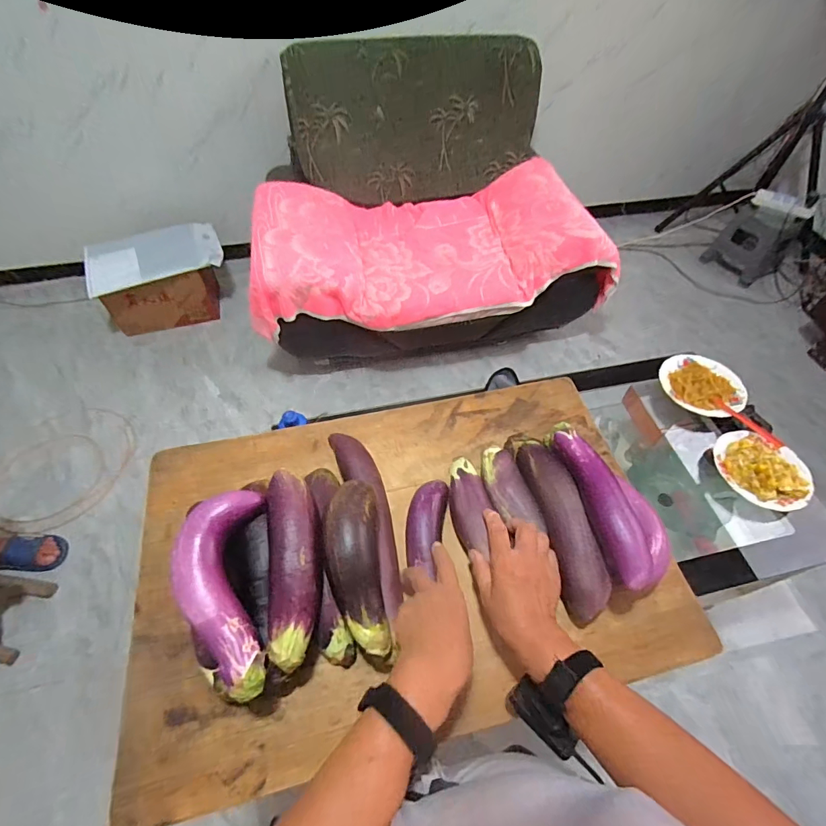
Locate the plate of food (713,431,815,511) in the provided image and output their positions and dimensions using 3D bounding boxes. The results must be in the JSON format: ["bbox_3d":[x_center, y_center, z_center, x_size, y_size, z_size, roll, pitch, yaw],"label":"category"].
[{"bbox_3d":[0.786,0.127,0.962,0.159,0.045,0.199,-29,60,-19],"label":"plate of food"}]

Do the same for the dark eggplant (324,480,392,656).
[{"bbox_3d":[-0.063,0.165,0.473,0.058,0.052,0.179,-8,55,-6],"label":"dark eggplant"}]

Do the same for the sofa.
[{"bbox_3d":[0.049,-0.736,1.580,1.206,0.772,0.795,-7,55,-5],"label":"sofa"}]

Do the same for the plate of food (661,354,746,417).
[{"bbox_3d":[0.732,-0.076,1.082,0.178,0.032,0.199,0,55,-1],"label":"plate of food"}]

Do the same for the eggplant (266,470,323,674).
[{"bbox_3d":[-0.132,0.160,0.471,0.056,0.047,0.205,-7,55,-5],"label":"eggplant"}]

